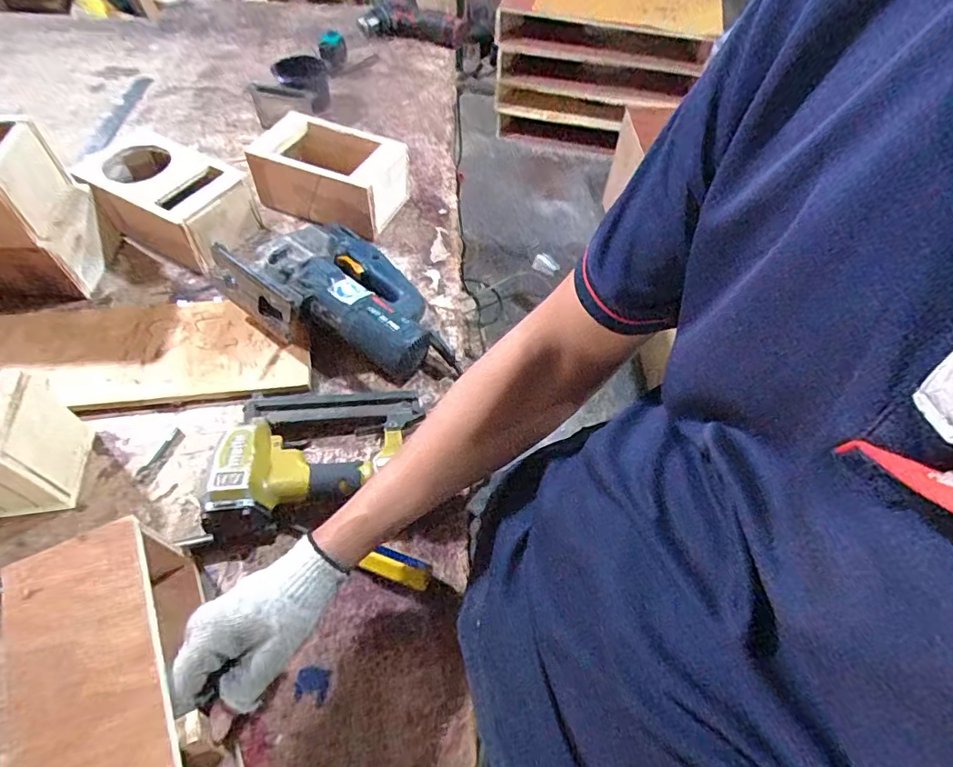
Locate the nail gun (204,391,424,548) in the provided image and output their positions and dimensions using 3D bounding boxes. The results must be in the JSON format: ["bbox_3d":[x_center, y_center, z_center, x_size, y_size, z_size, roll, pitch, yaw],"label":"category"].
[{"bbox_3d":[-0.160,0.065,0.526,0.180,0.053,0.170,2,55,-2],"label":"nail gun"}]

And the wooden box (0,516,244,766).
[{"bbox_3d":[-0.256,0.217,0.388,0.098,0.118,0.192,-23,61,-16],"label":"wooden box"}]

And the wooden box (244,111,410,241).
[{"bbox_3d":[-0.208,-0.309,0.774,0.197,0.099,0.134,24,58,13],"label":"wooden box"}]

